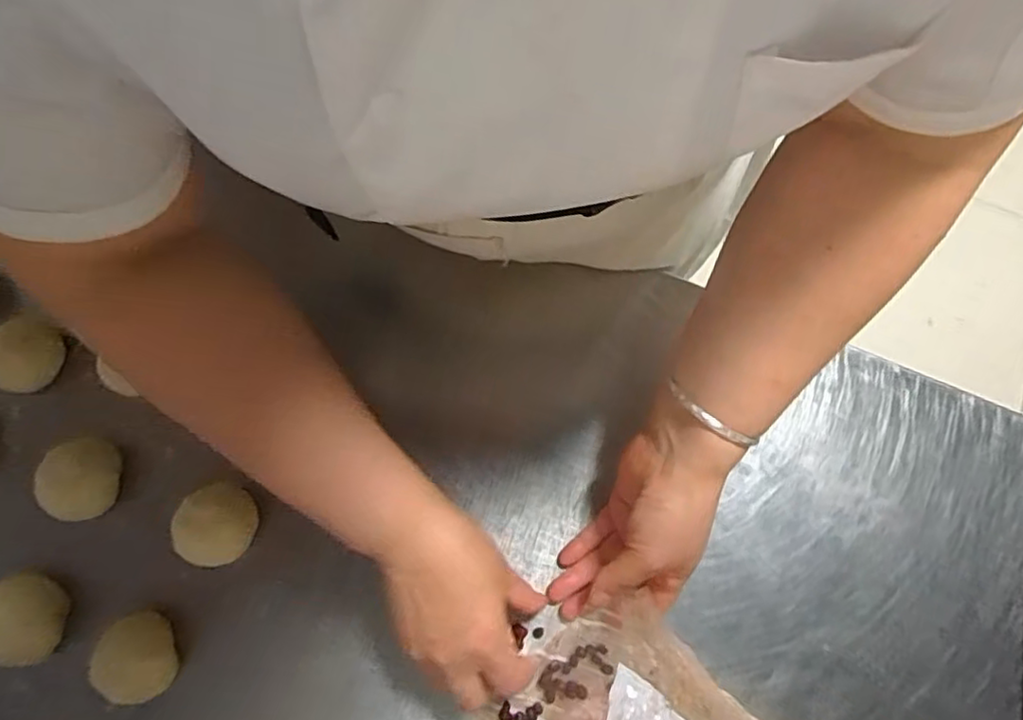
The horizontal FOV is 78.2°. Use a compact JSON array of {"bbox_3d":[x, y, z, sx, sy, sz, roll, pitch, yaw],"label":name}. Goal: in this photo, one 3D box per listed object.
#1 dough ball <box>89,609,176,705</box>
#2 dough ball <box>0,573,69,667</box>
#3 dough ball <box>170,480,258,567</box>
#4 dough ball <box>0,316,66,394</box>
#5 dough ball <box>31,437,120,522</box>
[{"bbox_3d":[-0.254,0.201,0.425,0.048,0.021,0.054,-13,75,-6],"label":"dough ball"},{"bbox_3d":[-0.336,0.179,0.437,0.047,0.042,0.057,9,74,0],"label":"dough ball"},{"bbox_3d":[-0.209,0.116,0.448,0.053,0.033,0.056,1,74,-2],"label":"dough ball"},{"bbox_3d":[-0.376,-0.003,0.486,0.052,0.043,0.057,11,74,1],"label":"dough ball"},{"bbox_3d":[-0.314,0.088,0.463,0.048,0.045,0.058,9,74,0],"label":"dough ball"}]

